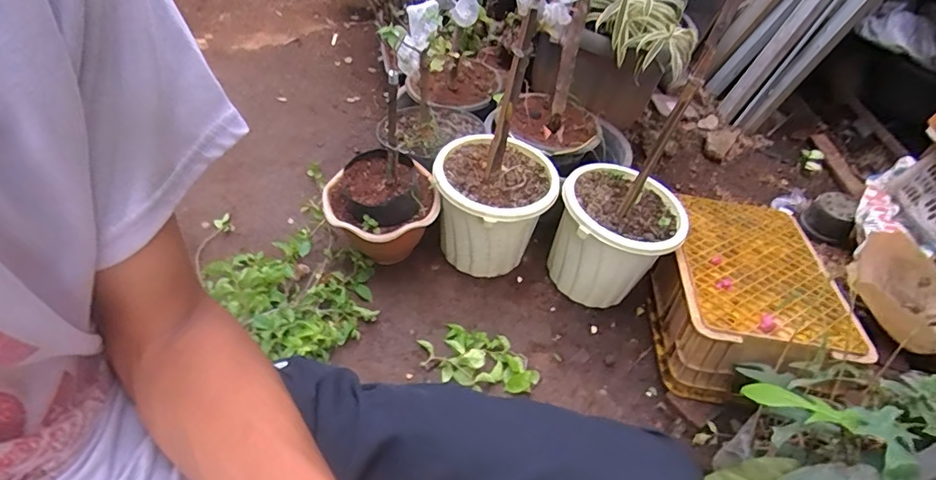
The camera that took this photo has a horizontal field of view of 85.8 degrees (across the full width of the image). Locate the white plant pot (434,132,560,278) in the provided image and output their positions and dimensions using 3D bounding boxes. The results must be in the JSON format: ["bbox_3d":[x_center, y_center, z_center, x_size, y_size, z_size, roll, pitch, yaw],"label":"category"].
[{"bbox_3d":[0.056,-0.055,1.154,0.250,0.254,0.248,3,47,-3],"label":"white plant pot"}]

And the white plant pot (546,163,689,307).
[{"bbox_3d":[0.328,-0.006,1.135,0.250,0.230,0.234,3,47,-3],"label":"white plant pot"}]

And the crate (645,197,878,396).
[{"bbox_3d":[0.583,0.112,1.108,0.318,0.218,0.483,10,46,2],"label":"crate"}]

